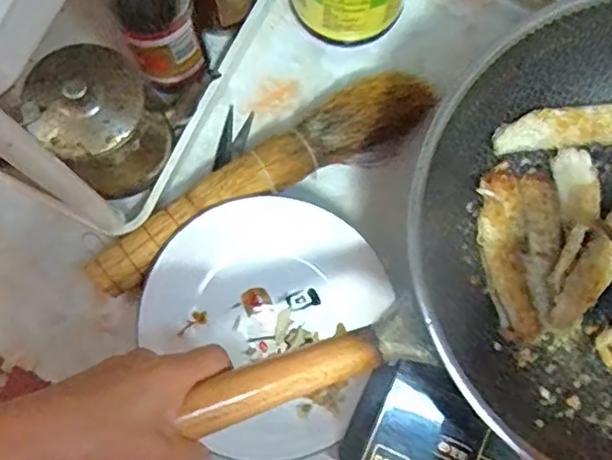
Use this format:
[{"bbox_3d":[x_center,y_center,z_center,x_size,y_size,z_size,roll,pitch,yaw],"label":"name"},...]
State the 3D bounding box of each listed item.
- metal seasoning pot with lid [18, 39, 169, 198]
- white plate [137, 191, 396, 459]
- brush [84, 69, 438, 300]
[{"bbox_3d":[-0.150,-0.078,0.460,0.085,0.087,0.077,42,80,8],"label":"metal seasoning pot with lid"},{"bbox_3d":[-0.026,0.069,0.478,0.179,0.043,0.185,0,77,-1],"label":"white plate"},{"bbox_3d":[-0.035,-0.043,0.501,0.295,0.034,0.055,-29,79,-7],"label":"brush"}]

